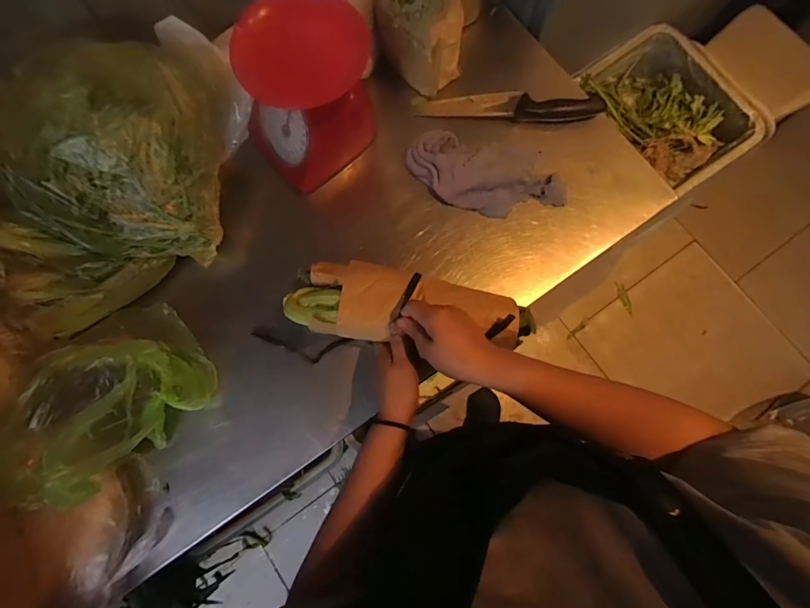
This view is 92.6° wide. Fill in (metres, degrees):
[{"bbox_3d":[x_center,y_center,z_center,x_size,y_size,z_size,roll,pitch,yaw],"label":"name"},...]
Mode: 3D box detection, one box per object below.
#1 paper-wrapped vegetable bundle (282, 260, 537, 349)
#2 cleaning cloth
[{"bbox_3d":[0.000,0.000,0.485,0.301,0.045,0.092,4,78,4],"label":"paper-wrapped vegetable bundle"},{"bbox_3d":[0.124,-0.202,0.585,0.234,0.030,0.128,1,78,1],"label":"cleaning cloth"}]

